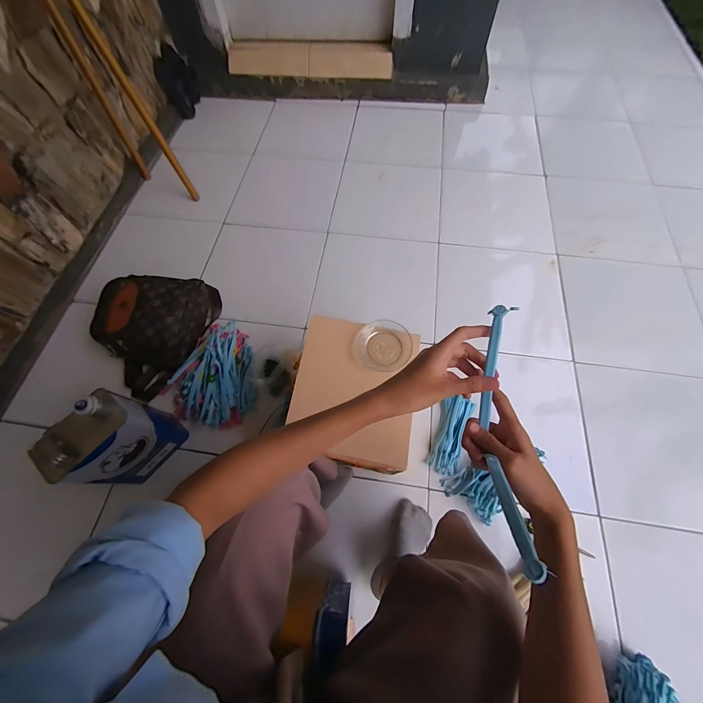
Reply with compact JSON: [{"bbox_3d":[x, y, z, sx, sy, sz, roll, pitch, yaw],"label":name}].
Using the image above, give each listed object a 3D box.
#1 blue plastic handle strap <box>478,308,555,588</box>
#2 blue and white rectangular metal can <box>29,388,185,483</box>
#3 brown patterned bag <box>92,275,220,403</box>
[{"bbox_3d":[0.137,0.065,0.280,0.019,0.099,0.226,10,62,3],"label":"blue plastic handle strap"},{"bbox_3d":[-0.526,0.201,0.688,0.113,0.243,0.170,36,72,16],"label":"blue and white rectangular metal can"},{"bbox_3d":[-0.575,-0.067,0.862,0.265,0.164,0.375,8,67,5],"label":"brown patterned bag"}]

